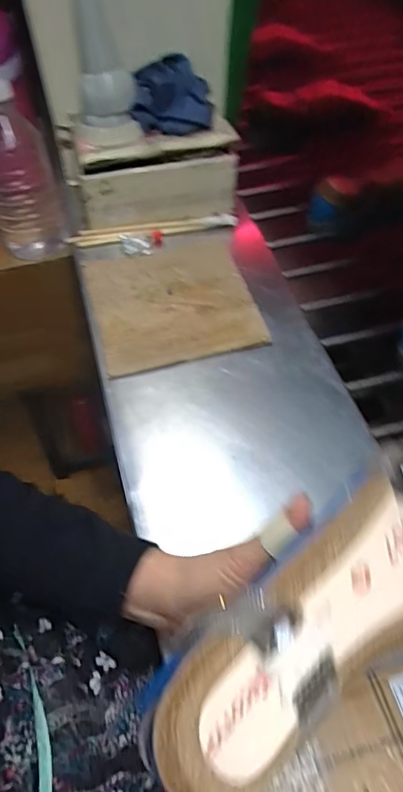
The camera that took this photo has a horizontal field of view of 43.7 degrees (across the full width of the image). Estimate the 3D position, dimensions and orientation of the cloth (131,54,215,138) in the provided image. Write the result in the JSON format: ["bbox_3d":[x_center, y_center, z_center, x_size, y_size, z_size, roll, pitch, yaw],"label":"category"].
[{"bbox_3d":[-0.034,-0.367,0.604,0.095,0.064,0.082,-1,54,-1],"label":"cloth"}]

